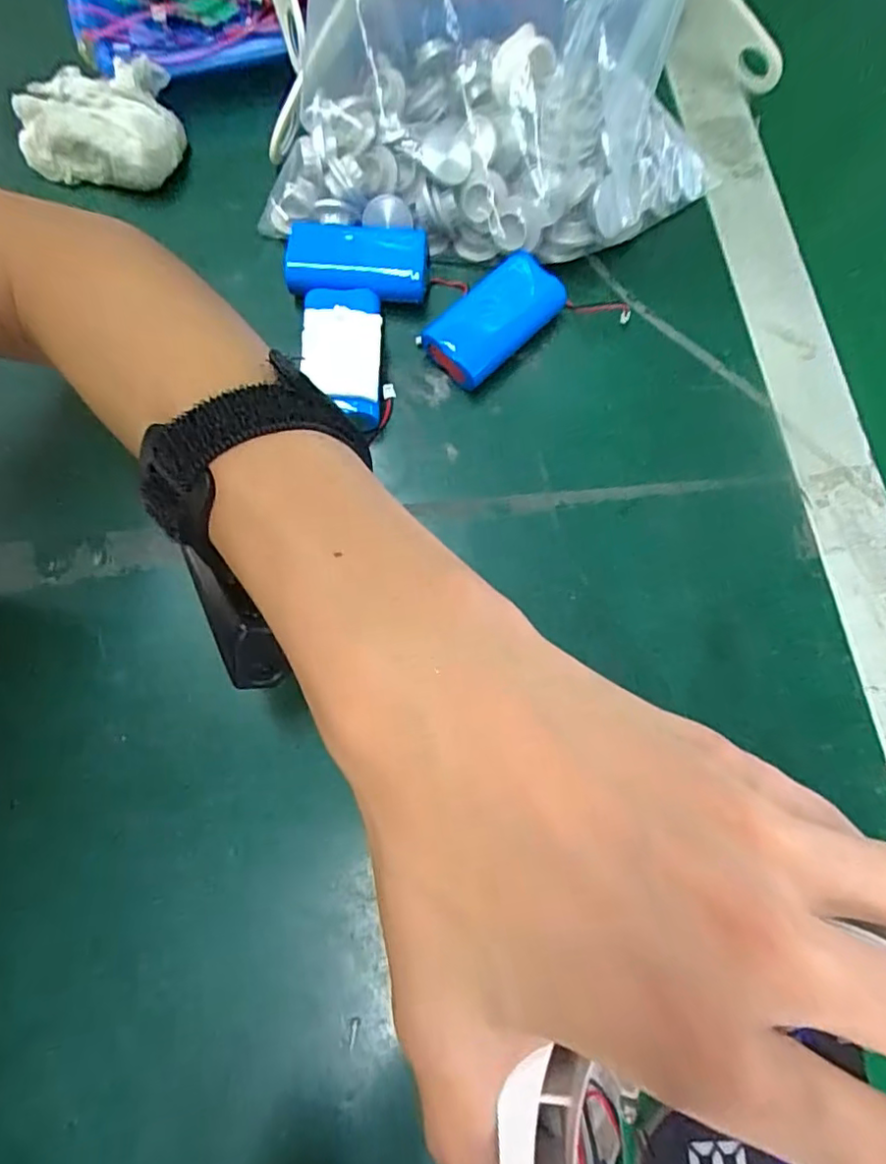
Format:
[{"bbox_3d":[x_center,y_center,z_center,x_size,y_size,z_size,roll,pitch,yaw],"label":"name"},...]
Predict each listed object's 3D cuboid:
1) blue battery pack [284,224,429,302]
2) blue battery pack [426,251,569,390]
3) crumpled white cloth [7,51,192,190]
[{"bbox_3d":[-0.043,-0.156,0.297,0.069,0.019,0.037,7,75,1],"label":"blue battery pack"},{"bbox_3d":[0.024,-0.126,0.289,0.035,0.019,0.070,44,79,10],"label":"blue battery pack"},{"bbox_3d":[-0.178,-0.238,0.316,0.085,0.037,0.056,5,75,1],"label":"crumpled white cloth"}]

